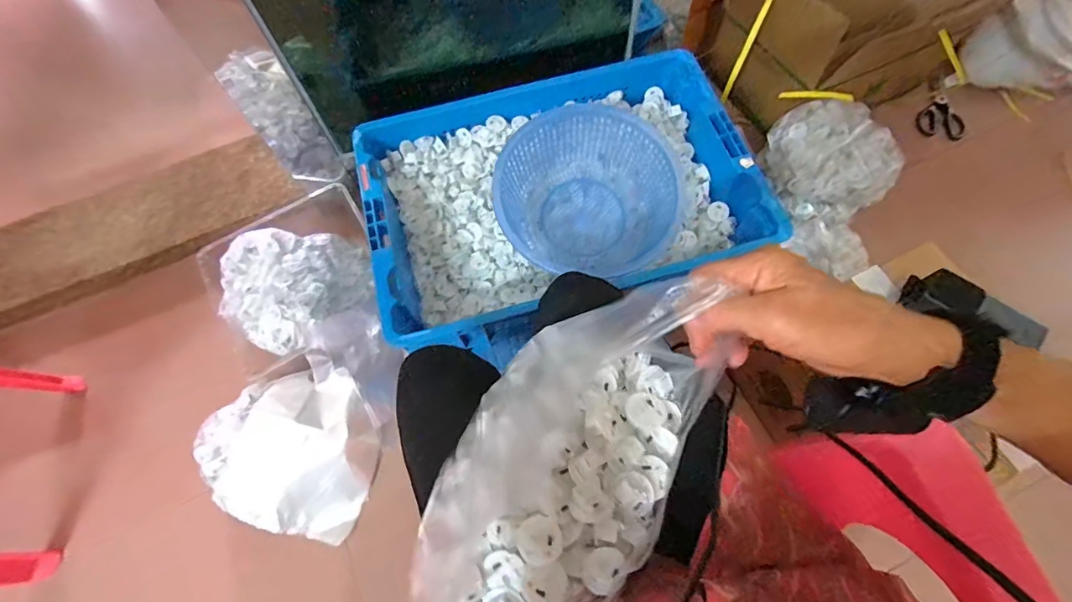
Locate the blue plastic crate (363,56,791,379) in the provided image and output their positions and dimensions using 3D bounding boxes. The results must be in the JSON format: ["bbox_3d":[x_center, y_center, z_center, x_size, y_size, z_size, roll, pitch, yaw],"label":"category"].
[{"bbox_3d":[0.025,-0.171,0.784,0.574,0.141,0.416,-15,67,-5],"label":"blue plastic crate"}]

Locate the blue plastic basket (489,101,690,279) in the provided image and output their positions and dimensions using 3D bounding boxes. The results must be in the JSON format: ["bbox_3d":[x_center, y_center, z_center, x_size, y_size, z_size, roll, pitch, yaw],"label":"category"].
[{"bbox_3d":[0.080,-0.170,0.760,0.294,0.136,0.238,-15,67,-5],"label":"blue plastic basket"}]

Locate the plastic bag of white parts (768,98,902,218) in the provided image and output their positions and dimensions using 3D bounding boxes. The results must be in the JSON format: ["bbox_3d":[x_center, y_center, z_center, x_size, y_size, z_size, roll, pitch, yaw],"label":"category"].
[{"bbox_3d":[0.563,-0.273,0.931,0.167,0.131,0.224,-31,69,-11],"label":"plastic bag of white parts"}]

